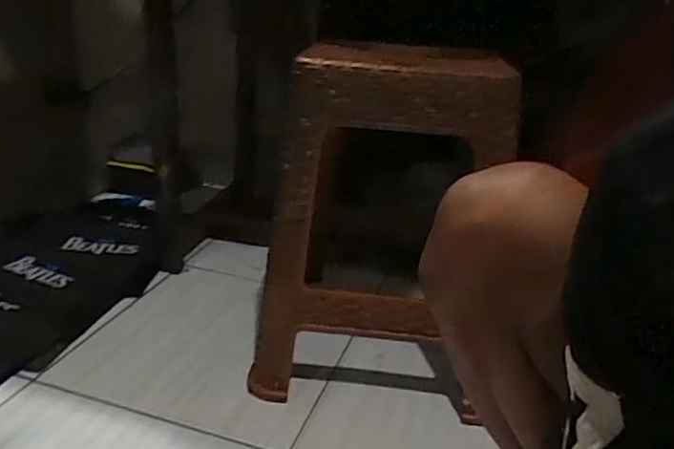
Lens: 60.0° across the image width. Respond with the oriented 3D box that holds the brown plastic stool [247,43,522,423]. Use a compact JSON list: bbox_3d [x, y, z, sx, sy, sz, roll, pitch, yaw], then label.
[{"bbox_3d":[0.064,-0.002,0.845,0.306,0.476,0.248,6,23,5],"label":"brown plastic stool"}]

